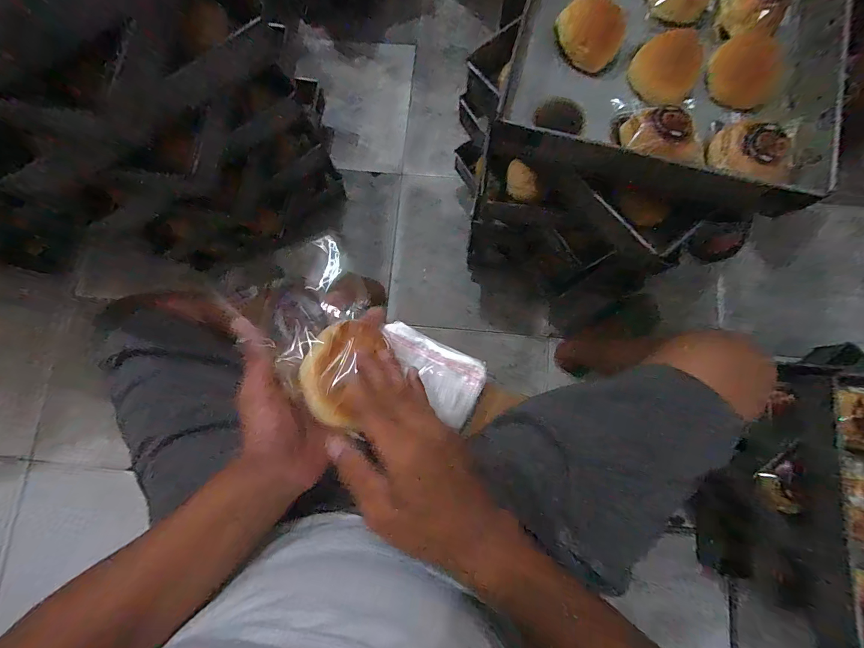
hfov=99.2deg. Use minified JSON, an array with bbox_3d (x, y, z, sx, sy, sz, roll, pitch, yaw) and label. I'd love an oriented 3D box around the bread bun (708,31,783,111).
[{"bbox_3d":[0.444,-0.359,0.517,0.080,0.051,0.099,-44,82,-6],"label":"bread bun"}]

